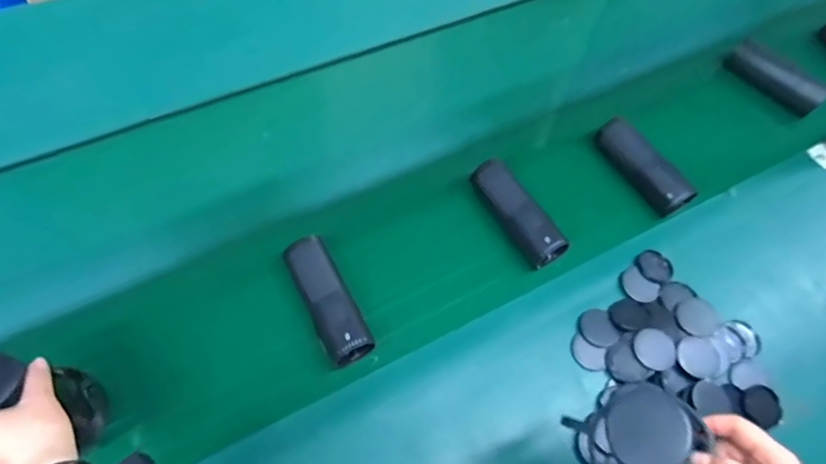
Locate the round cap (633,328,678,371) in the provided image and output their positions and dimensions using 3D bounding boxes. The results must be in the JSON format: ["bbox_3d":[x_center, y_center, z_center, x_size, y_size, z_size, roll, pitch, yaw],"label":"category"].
[{"bbox_3d":[0.297,0.144,0.631,0.049,0.010,0.049,0,70,-1],"label":"round cap"}]

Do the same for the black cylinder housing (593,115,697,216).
[{"bbox_3d":[0.344,-0.106,0.775,0.046,0.048,0.166,-28,67,-17],"label":"black cylinder housing"}]

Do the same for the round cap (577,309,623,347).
[{"bbox_3d":[0.238,0.123,0.659,0.046,0.014,0.051,-19,65,-14],"label":"round cap"}]

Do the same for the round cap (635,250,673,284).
[{"bbox_3d":[0.334,0.045,0.706,0.050,0.005,0.050,1,61,-2],"label":"round cap"}]

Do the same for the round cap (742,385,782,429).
[{"bbox_3d":[0.431,0.215,0.633,0.053,0.015,0.047,-19,65,-13],"label":"round cap"}]

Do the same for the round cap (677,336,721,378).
[{"bbox_3d":[0.354,0.156,0.639,0.053,0.008,0.053,5,68,-13],"label":"round cap"}]

